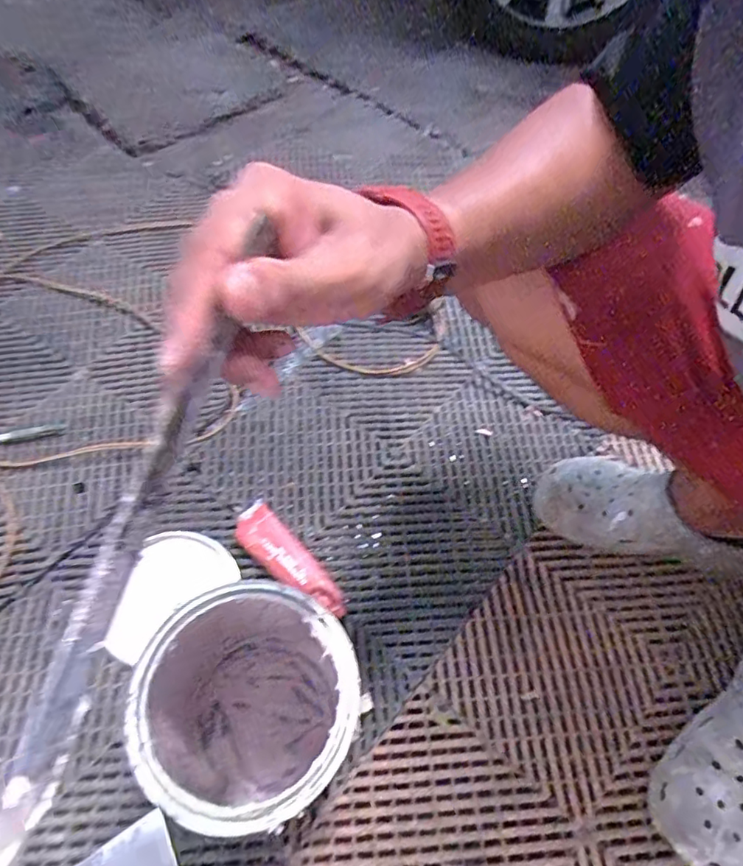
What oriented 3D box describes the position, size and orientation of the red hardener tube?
[{"bbox_3d":[-0.106,0.145,0.656,0.053,0.034,0.161,-36,67,-22],"label":"red hardener tube"}]

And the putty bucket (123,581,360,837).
[{"bbox_3d":[-0.101,0.245,0.489,0.168,0.207,0.160,2,58,-3],"label":"putty bucket"}]

